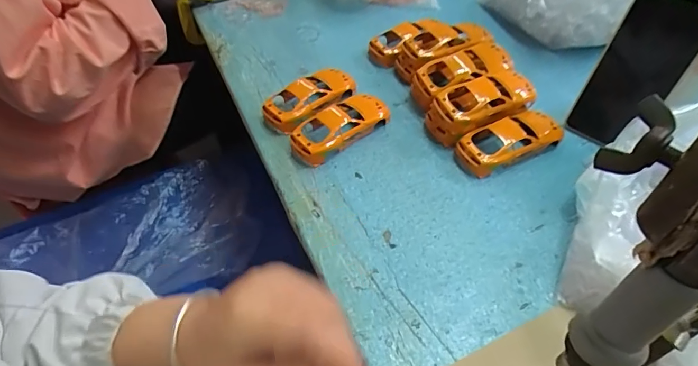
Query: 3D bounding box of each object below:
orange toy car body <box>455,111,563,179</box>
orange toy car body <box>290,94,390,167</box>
[{"bbox_3d":[0.184,-0.049,0.475,0.124,0.028,0.050,-21,53,-13],"label":"orange toy car body"},{"bbox_3d":[-0.010,-0.069,0.489,0.125,0.029,0.051,-37,58,-23],"label":"orange toy car body"}]

